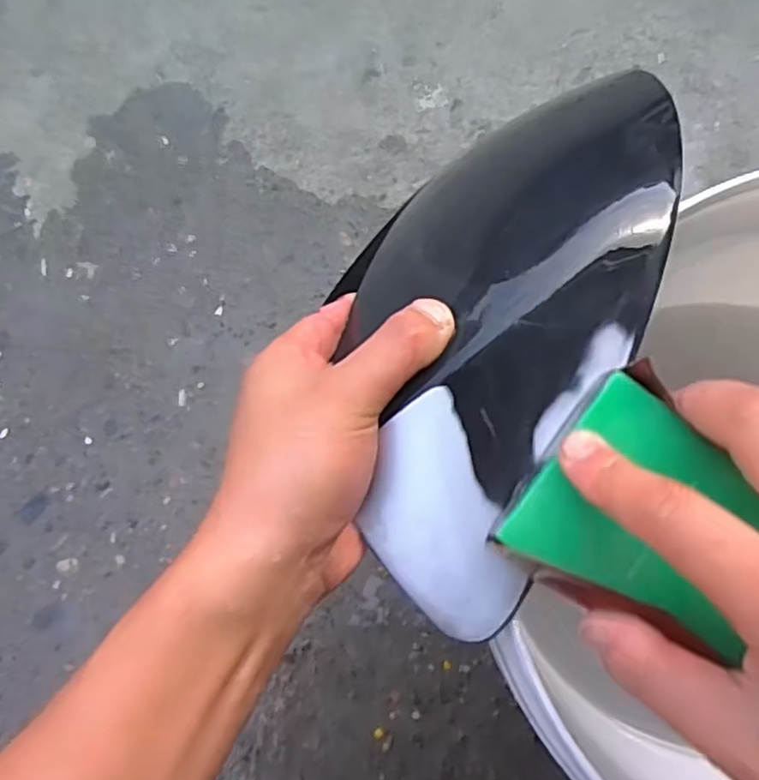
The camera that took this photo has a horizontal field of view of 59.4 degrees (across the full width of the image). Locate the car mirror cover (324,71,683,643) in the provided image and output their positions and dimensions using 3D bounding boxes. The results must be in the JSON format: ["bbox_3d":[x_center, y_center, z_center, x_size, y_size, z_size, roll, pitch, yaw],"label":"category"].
[{"bbox_3d":[0.044,-0.027,0.272,0.112,0.062,0.229,17,76,6],"label":"car mirror cover"}]

